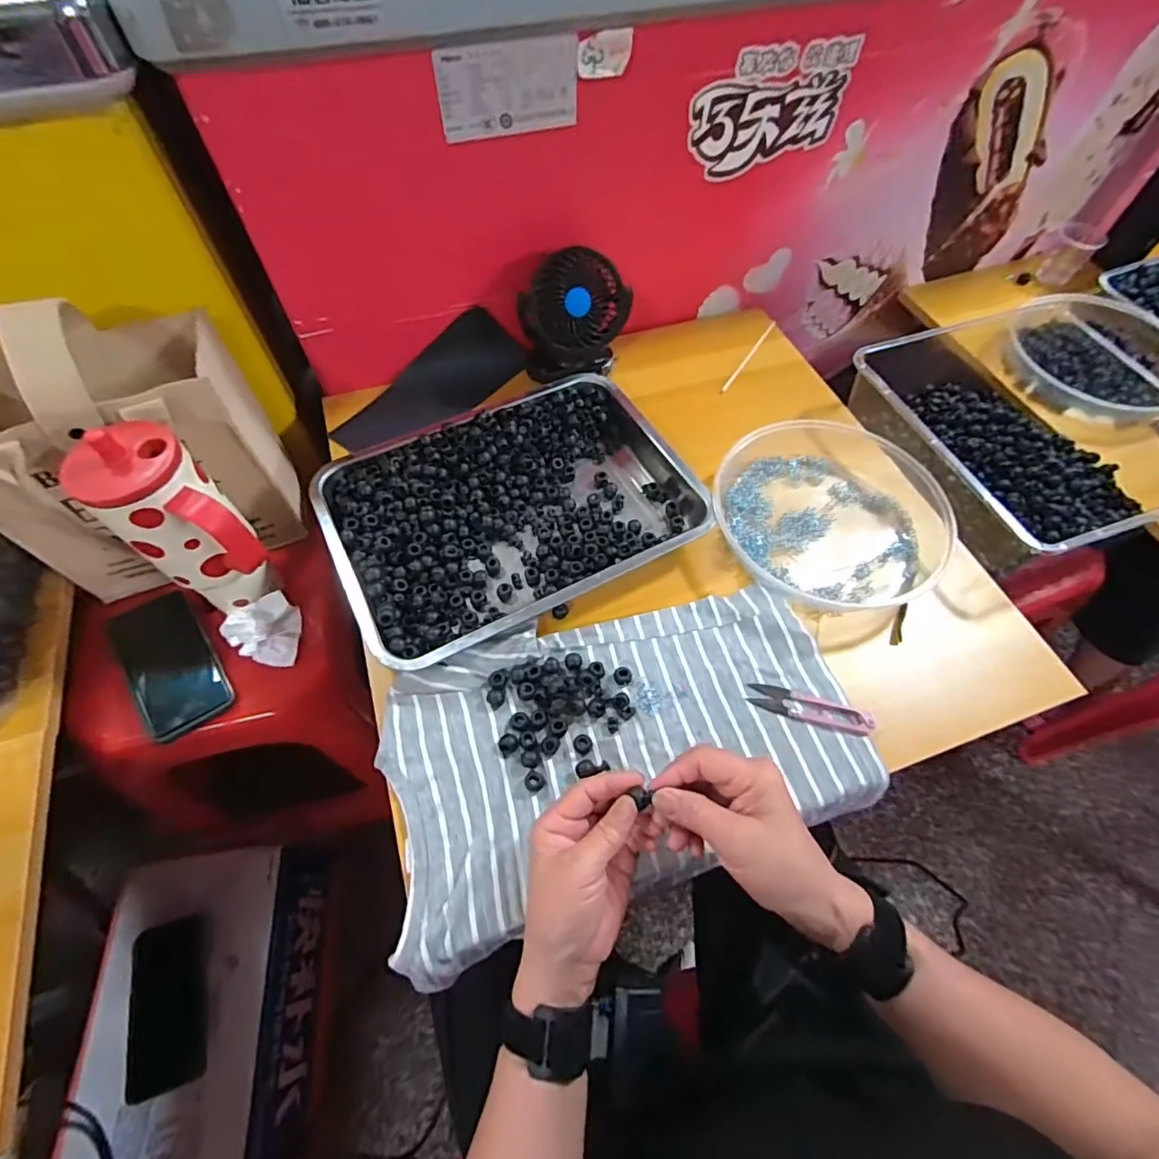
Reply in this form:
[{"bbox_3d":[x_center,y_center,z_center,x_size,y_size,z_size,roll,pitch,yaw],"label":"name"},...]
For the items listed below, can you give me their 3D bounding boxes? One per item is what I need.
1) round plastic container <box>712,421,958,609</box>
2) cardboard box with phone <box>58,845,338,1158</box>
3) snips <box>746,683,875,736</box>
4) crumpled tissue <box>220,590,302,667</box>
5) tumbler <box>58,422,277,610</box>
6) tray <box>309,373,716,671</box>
[{"bbox_3d":[0.251,-0.079,0.574,0.230,0.043,0.230,0,59,-1],"label":"round plastic container"},{"bbox_3d":[-0.449,0.529,0.703,0.207,0.170,0.321,-6,60,-5],"label":"cardboard box with phone"},{"bbox_3d":[0.198,0.110,0.480,0.101,0.007,0.024,16,60,8],"label":"snips"},{"bbox_3d":[-0.322,0.053,0.583,0.072,0.041,0.067,35,65,18],"label":"crumpled tissue"},{"bbox_3d":[-0.342,-0.036,0.506,0.108,0.195,0.084,35,65,18],"label":"tumbler"},{"bbox_3d":[-0.069,-0.077,0.565,0.340,0.037,0.255,-25,63,-15],"label":"tray"}]

